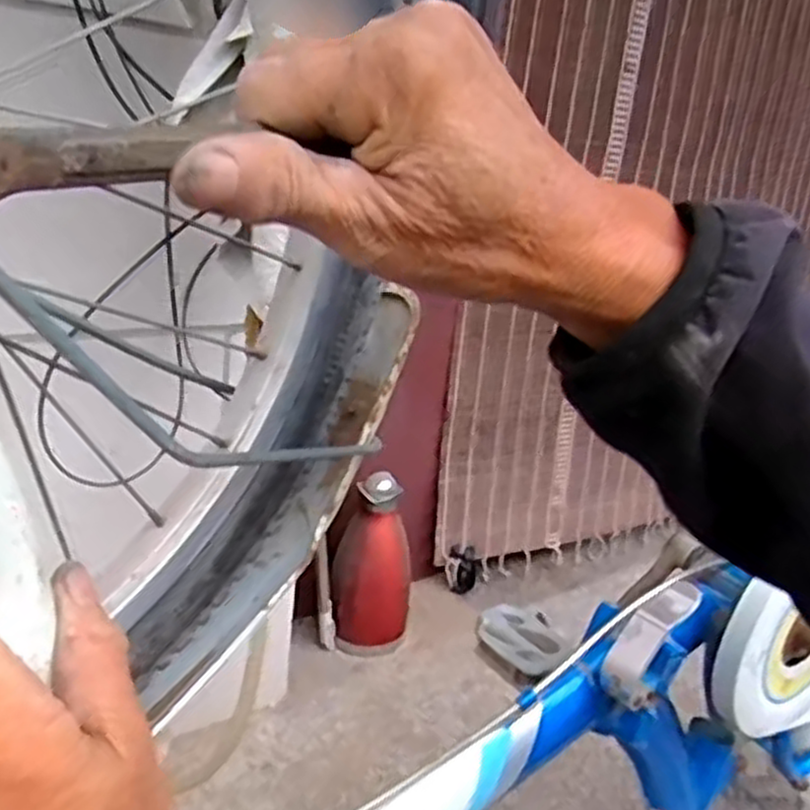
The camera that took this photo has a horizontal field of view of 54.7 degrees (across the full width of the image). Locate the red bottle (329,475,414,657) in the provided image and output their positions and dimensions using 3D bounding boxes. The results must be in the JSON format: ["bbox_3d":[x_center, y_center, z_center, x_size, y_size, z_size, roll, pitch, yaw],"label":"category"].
[{"bbox_3d":[-0.052,0.267,1.306,0.129,0.291,0.097,6,18,2],"label":"red bottle"}]

